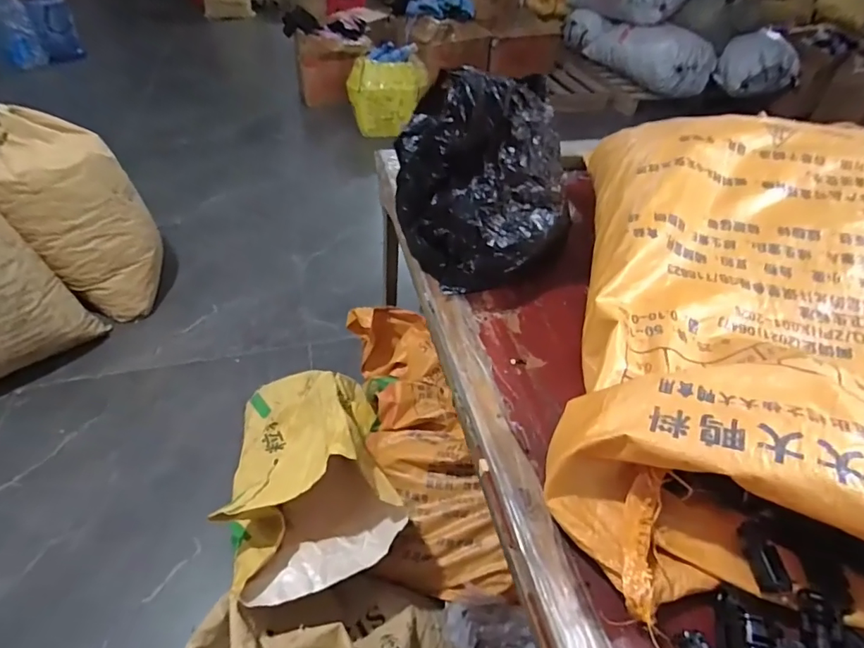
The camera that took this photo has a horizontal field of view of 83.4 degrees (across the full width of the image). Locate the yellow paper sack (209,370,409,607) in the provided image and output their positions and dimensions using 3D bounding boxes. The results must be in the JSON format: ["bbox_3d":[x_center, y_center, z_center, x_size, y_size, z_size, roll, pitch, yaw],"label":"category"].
[{"bbox_3d":[-0.265,0.245,1.016,0.304,0.200,0.630,-13,15,-17],"label":"yellow paper sack"}]

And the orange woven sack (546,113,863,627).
[{"bbox_3d":[0.408,0.012,0.530,0.465,0.148,0.689,14,44,12],"label":"orange woven sack"}]

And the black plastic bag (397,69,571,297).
[{"bbox_3d":[0.070,-0.211,0.657,0.209,0.231,0.189,-15,46,-18],"label":"black plastic bag"}]

